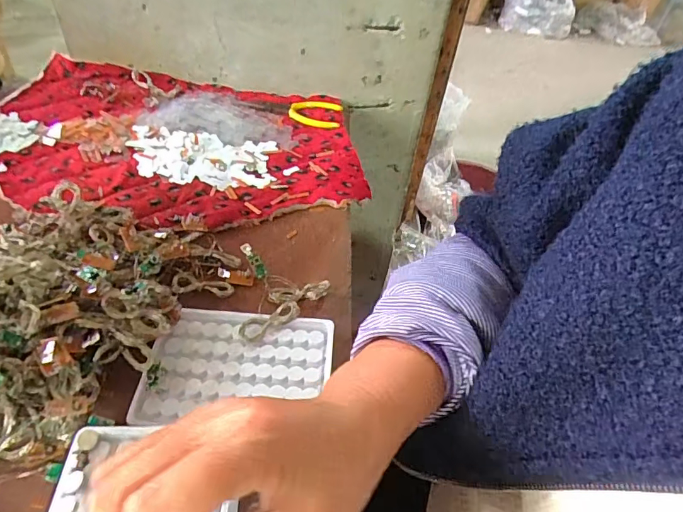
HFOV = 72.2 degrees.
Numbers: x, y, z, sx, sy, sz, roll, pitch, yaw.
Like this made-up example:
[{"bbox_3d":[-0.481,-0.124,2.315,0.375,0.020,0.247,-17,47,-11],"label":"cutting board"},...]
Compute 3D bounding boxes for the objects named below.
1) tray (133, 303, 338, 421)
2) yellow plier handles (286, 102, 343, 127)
[{"bbox_3d":[-0.073,0.073,0.340,0.132,0.011,0.086,1,48,-5],"label":"tray"},{"bbox_3d":[-0.032,-0.177,0.581,0.063,0.006,0.051,7,48,0],"label":"yellow plier handles"}]

